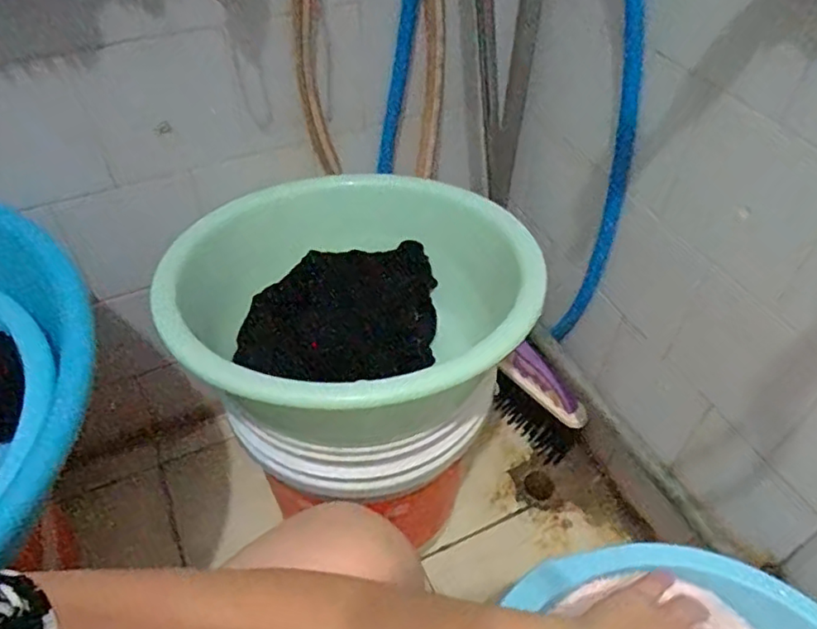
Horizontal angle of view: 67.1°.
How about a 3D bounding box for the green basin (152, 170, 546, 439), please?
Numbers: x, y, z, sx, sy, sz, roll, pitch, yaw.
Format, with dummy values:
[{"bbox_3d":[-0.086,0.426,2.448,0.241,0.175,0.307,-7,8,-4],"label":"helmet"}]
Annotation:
[{"bbox_3d":[-0.068,-0.009,0.630,0.330,0.164,0.346,0,47,0],"label":"green basin"}]

